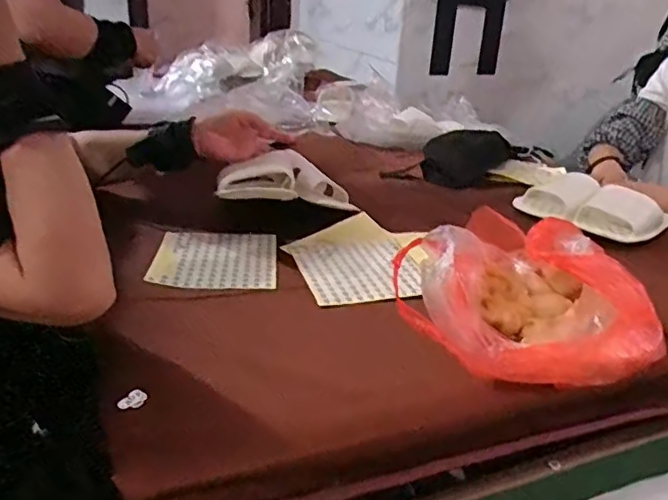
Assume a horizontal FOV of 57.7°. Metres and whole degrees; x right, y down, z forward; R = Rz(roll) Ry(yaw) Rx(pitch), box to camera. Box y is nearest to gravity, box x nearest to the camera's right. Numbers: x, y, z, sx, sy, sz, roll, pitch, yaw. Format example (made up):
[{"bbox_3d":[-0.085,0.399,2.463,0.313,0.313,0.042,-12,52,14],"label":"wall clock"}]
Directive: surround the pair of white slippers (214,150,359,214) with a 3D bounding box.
[{"bbox_3d":[-0.055,-0.101,0.893,0.236,0.073,0.085,4,19,-42],"label":"pair of white slippers"}]

